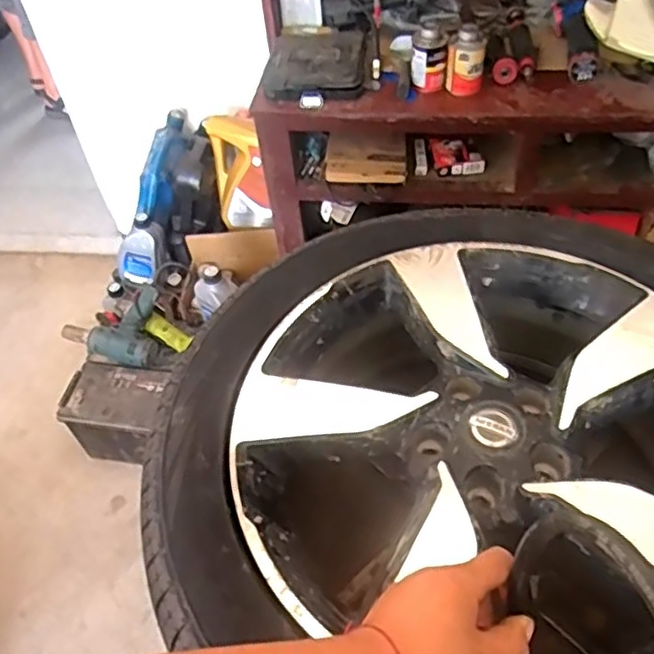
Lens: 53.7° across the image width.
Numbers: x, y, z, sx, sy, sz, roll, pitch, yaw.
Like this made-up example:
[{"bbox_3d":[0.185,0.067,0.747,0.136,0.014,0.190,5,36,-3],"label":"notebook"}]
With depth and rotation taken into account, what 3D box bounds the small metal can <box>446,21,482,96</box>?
[{"bbox_3d":[0.253,-0.483,1.177,0.065,0.107,0.050,7,51,10],"label":"small metal can"}]

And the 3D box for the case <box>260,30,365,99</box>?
[{"bbox_3d":[-0.018,-0.519,1.269,0.190,0.039,0.215,3,50,7],"label":"case"}]

